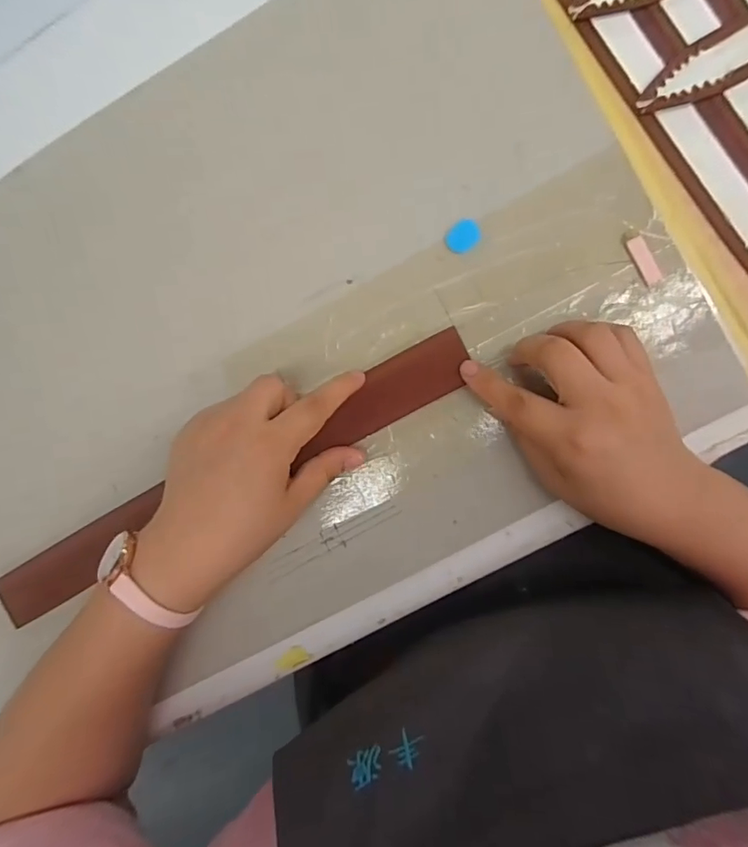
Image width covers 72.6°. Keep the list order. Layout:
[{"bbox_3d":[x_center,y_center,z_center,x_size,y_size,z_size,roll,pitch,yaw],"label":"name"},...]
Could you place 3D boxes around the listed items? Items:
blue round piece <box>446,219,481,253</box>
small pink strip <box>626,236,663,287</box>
[{"bbox_3d":[0.055,-0.116,0.316,0.018,0.004,0.021,41,94,2],"label":"blue round piece"},{"bbox_3d":[0.164,-0.098,0.306,0.009,0.004,0.031,-26,89,5],"label":"small pink strip"}]

